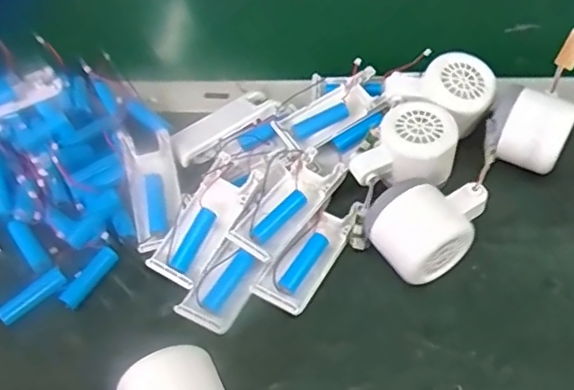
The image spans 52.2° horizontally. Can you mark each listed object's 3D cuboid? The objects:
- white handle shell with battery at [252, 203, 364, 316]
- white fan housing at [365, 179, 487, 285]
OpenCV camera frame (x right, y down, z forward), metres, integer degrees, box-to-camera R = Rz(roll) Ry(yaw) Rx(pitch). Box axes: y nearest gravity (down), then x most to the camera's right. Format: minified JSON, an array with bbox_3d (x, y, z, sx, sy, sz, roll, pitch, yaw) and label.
[{"bbox_3d":[0.017,0.043,0.434,0.037,0.020,0.094,26,59,23],"label":"white handle shell with battery"},{"bbox_3d":[0.100,0.023,0.413,0.083,0.061,0.052,-26,55,-15],"label":"white fan housing"}]

